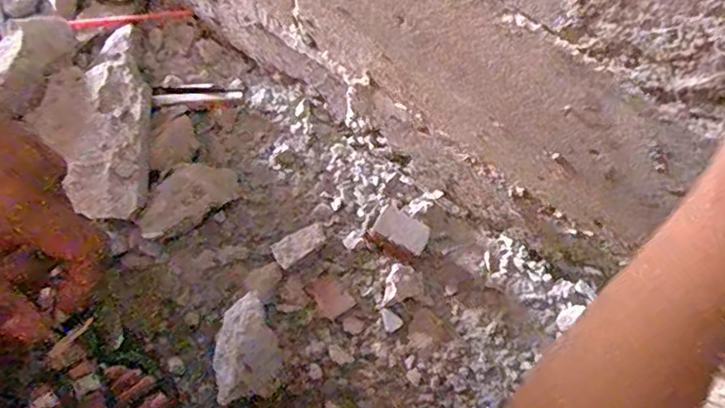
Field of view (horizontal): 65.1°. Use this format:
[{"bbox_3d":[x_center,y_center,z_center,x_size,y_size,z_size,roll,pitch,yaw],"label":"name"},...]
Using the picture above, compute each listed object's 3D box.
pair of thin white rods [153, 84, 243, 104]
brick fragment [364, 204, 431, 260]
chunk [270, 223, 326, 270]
[{"bbox_3d":[-0.212,-0.143,0.733,0.108,0.012,0.029,-6,69,-22],"label":"pair of thin white rods"},{"bbox_3d":[0.043,0.038,0.683,0.067,0.050,0.045,27,71,8],"label":"brick fragment"},{"bbox_3d":[-0.076,0.050,0.690,0.067,0.025,0.034,-35,74,-14],"label":"chunk"}]

